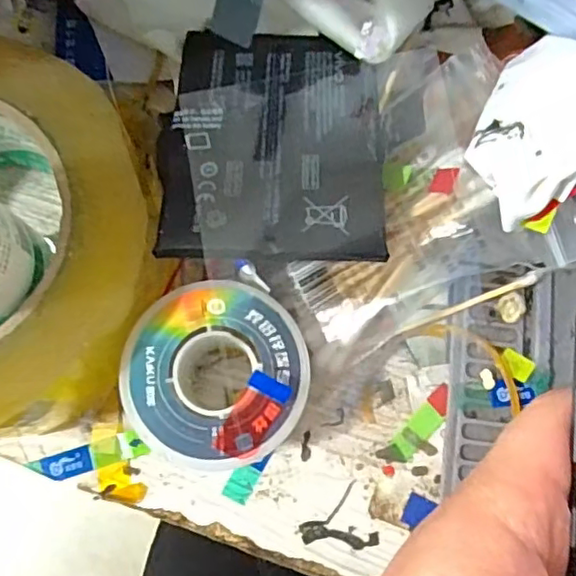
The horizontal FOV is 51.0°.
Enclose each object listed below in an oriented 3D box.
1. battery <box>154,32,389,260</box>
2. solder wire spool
[{"bbox_3d":[-0.005,-0.047,0.188,0.066,0.004,0.084,0,64,0],"label":"battery"},{"bbox_3d":[-0.021,0.027,0.188,0.053,0.035,0.052,0,77,-1],"label":"solder wire spool"}]

